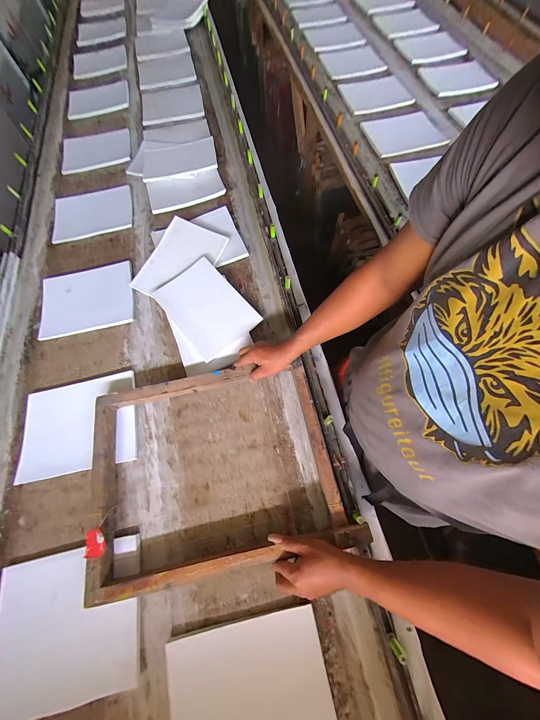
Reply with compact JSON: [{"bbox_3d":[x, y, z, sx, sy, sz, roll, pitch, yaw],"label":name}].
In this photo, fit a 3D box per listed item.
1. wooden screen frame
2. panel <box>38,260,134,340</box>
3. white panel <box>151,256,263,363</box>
[{"bbox_3d":[-0.116,0.215,0.546,0.514,0.042,0.391,-12,68,-2],"label":"wooden screen frame"},{"bbox_3d":[-0.550,-0.187,0.769,0.254,0.020,0.220,-11,70,-7],"label":"panel"},{"bbox_3d":[-0.181,-0.152,0.726,0.194,0.015,0.268,-39,79,-11],"label":"white panel"}]

